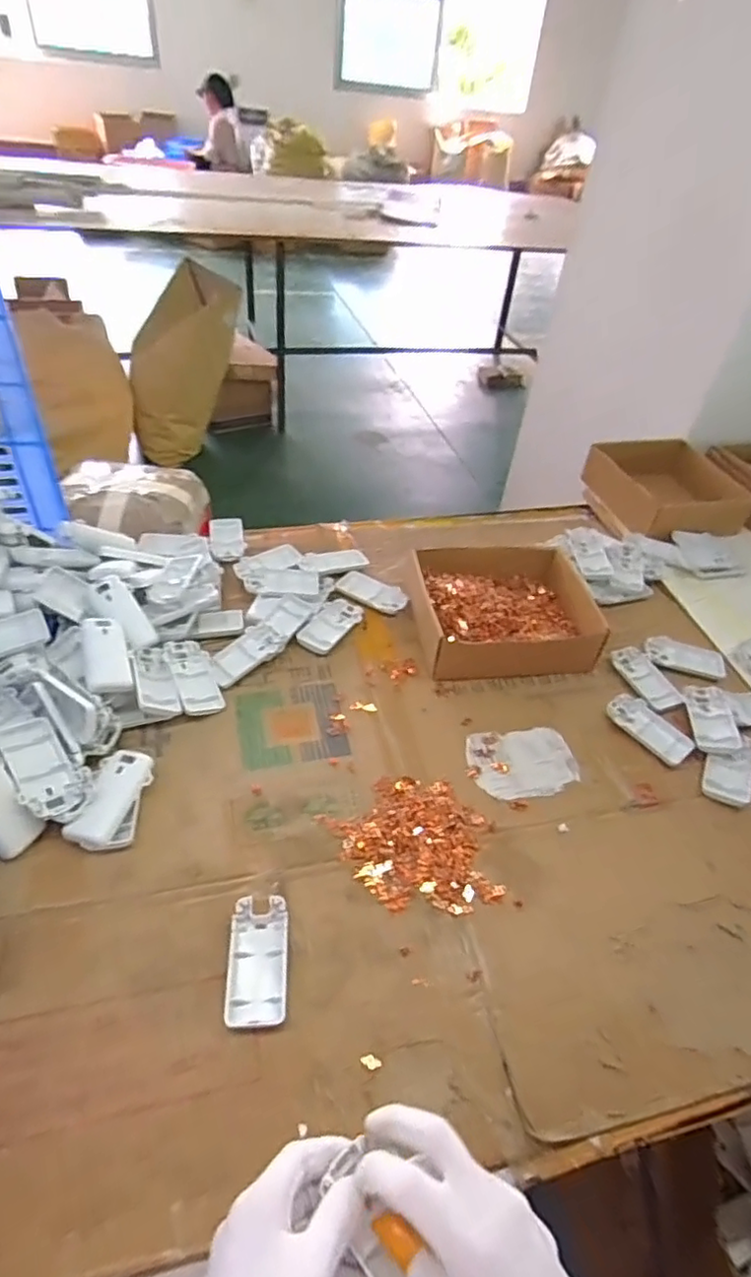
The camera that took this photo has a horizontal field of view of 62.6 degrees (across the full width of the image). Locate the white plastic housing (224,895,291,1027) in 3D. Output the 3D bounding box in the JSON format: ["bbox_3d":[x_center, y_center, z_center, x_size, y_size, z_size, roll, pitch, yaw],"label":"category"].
[{"bbox_3d":[-0.096,0.265,0.509,0.047,0.013,0.095,-1,47,-6],"label":"white plastic housing"}]

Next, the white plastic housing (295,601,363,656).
[{"bbox_3d":[-0.058,-0.017,0.787,0.051,0.010,0.100,28,51,20],"label":"white plastic housing"}]

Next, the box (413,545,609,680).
[{"bbox_3d":[0.163,-0.044,0.804,0.216,0.059,0.213,-1,47,-6],"label":"box"}]

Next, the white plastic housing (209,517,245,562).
[{"bbox_3d":[-0.217,-0.142,0.903,0.048,0.015,0.098,-6,48,-11],"label":"white plastic housing"}]

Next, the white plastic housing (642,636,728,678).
[{"bbox_3d":[0.399,0.023,0.798,0.093,0.014,0.051,17,48,10],"label":"white plastic housing"}]

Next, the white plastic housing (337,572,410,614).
[{"bbox_3d":[-0.004,-0.062,0.838,0.097,0.008,0.054,20,48,13],"label":"white plastic housing"}]

